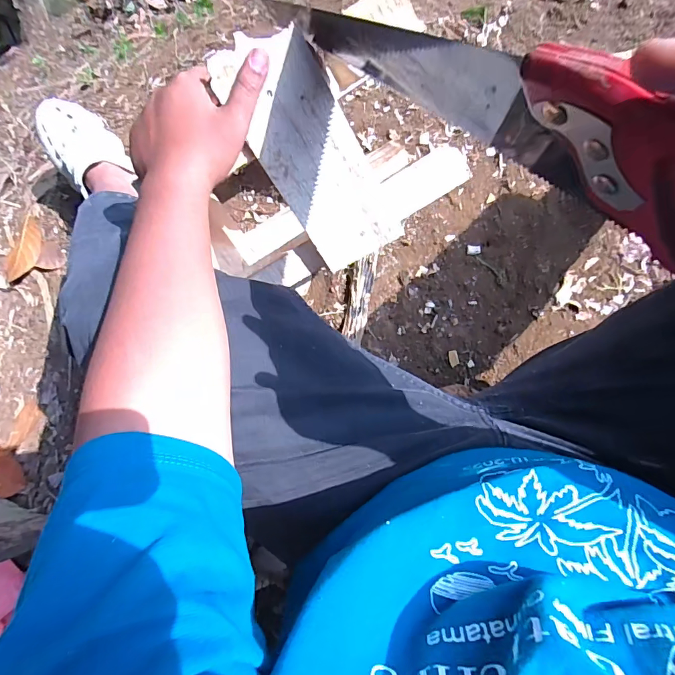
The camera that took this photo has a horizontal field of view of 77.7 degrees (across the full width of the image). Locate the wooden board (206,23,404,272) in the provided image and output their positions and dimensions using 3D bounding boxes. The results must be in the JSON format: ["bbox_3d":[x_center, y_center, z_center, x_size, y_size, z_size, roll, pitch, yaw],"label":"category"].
[{"bbox_3d":[-0.021,-0.171,0.401,0.089,0.012,0.217,-28,118,8],"label":"wooden board"}]

